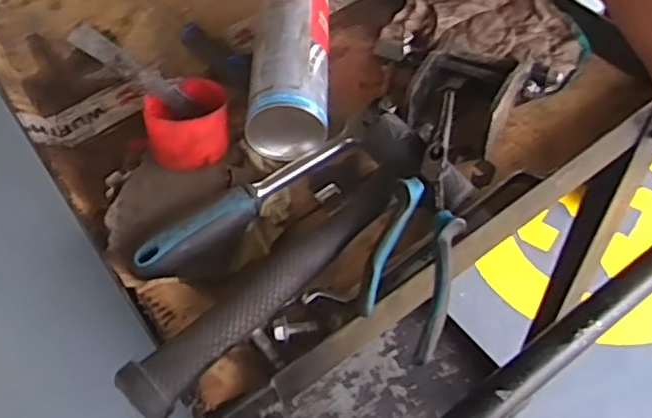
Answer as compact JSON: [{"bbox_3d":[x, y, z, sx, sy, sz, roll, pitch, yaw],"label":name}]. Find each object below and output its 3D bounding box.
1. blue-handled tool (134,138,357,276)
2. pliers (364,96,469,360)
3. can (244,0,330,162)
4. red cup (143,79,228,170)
[{"bbox_3d":[-0.056,-0.006,0.487,0.185,0.024,0.031,-35,60,-18],"label":"blue-handled tool"},{"bbox_3d":[0.072,0.001,0.447,0.052,0.017,0.212,14,58,14],"label":"pliers"},{"bbox_3d":[-0.029,-0.131,0.565,0.062,0.069,0.193,-1,56,4],"label":"can"},{"bbox_3d":[-0.112,-0.069,0.529,0.065,0.049,0.072,-13,46,-15],"label":"red cup"}]

